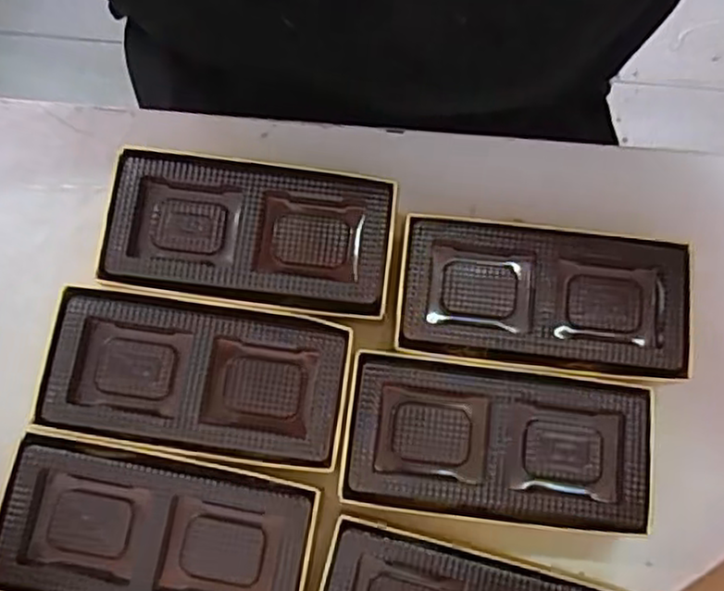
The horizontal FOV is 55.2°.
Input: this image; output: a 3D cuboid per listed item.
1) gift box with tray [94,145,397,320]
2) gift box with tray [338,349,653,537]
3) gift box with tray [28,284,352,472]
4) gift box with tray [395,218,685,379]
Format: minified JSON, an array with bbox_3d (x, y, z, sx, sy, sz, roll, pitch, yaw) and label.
[{"bbox_3d":[-0.045,-0.023,0.290,0.114,0.032,0.058,8,76,2],"label":"gift box with tray"},{"bbox_3d":[0.050,0.058,0.271,0.112,0.028,0.058,7,76,1],"label":"gift box with tray"},{"bbox_3d":[-0.064,0.034,0.277,0.112,0.030,0.058,8,76,2],"label":"gift box with tray"},{"bbox_3d":[0.071,0.002,0.284,0.112,0.030,0.057,7,76,1],"label":"gift box with tray"}]

